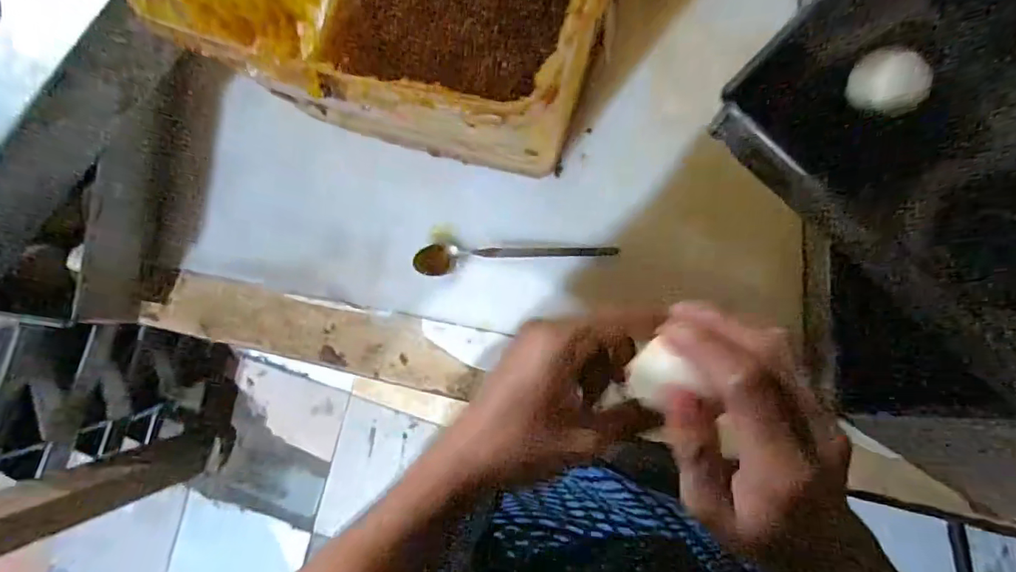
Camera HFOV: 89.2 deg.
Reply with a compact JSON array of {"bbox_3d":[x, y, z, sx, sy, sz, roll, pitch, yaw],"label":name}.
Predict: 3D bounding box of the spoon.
[{"bbox_3d":[0.006,-0.025,0.463,0.179,0.021,0.027,-1,87,10],"label":"spoon"}]

